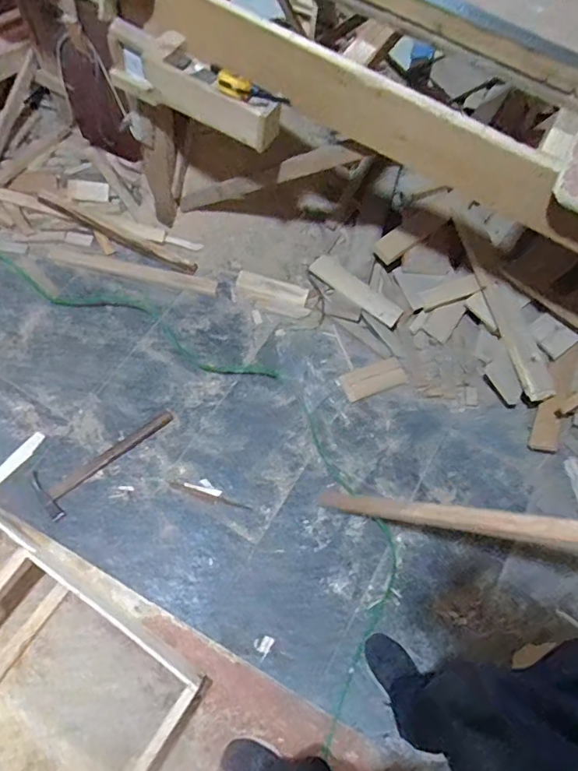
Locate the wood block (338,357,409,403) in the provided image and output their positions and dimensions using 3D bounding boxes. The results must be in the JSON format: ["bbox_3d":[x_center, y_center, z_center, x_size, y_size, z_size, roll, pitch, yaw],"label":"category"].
[{"bbox_3d":[0.254,-0.020,1.531,0.194,0.017,0.093,-20,71,-24],"label":"wood block"}]

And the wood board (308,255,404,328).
[{"bbox_3d":[0.209,-0.296,1.570,0.311,0.026,0.069,37,98,4],"label":"wood board"}]

